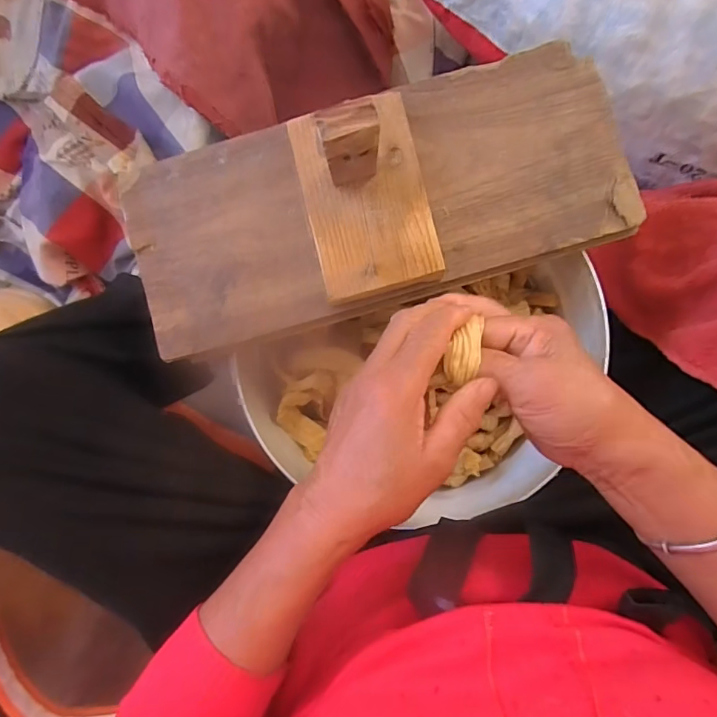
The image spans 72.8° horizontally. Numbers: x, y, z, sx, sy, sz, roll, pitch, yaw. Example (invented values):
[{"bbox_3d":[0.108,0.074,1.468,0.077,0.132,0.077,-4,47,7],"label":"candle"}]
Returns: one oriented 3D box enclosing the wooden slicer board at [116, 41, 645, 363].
[{"bbox_3d":[0.011,-0.122,0.374,0.376,0.030,0.157,-15,87,2],"label":"wooden slicer board"}]

